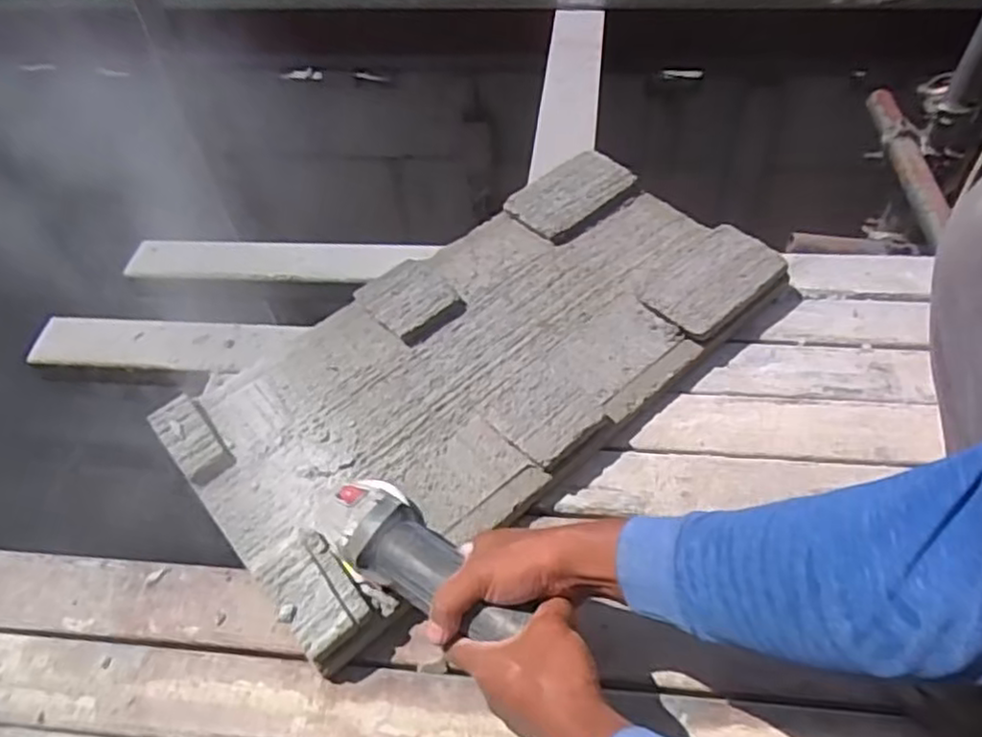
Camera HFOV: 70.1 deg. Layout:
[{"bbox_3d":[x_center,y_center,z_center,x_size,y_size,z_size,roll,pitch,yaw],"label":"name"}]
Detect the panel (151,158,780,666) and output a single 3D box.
[{"bbox_3d":[-0.003,-0.031,0.808,0.667,0.046,0.343,-35,58,-21],"label":"panel"}]

